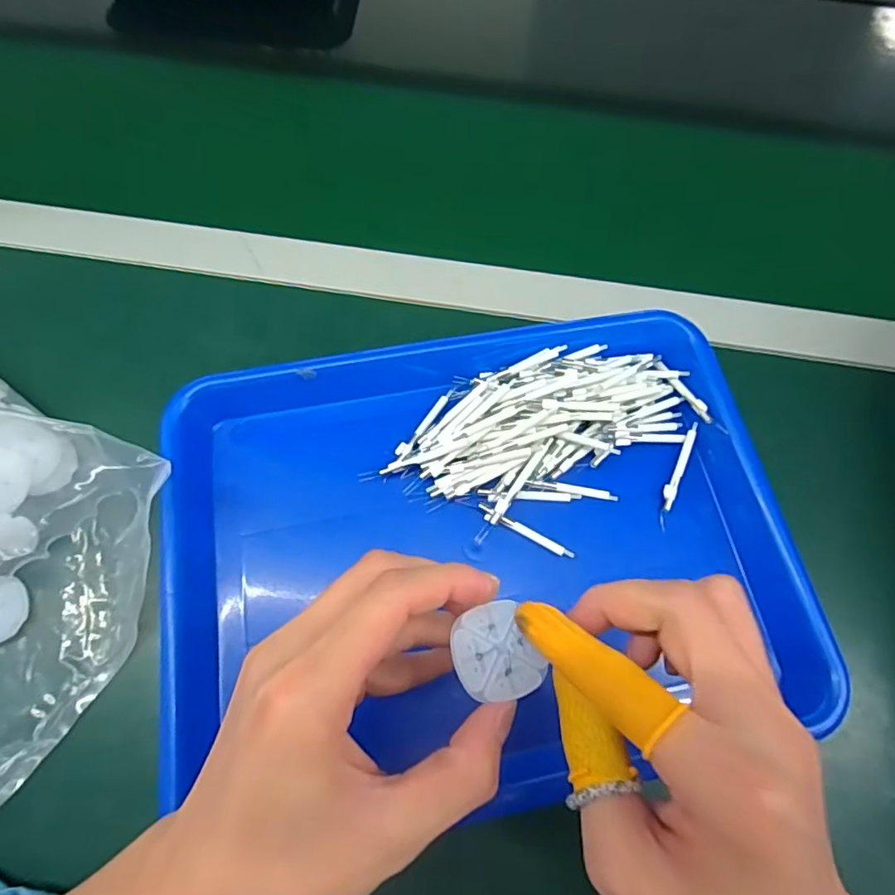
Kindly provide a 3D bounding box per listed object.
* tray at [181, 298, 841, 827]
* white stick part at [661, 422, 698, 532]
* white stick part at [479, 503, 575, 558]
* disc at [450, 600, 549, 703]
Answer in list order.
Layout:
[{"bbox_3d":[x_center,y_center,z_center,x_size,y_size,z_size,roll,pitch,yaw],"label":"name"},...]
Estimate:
[{"bbox_3d":[0.018,0.046,0.303,0.321,0.035,0.239,-9,68,-5],"label":"tray"},{"bbox_3d":[0.136,0.015,0.326,0.008,0.007,0.069,22,69,7],"label":"white stick part"},{"bbox_3d":[0.044,0.047,0.310,0.059,0.004,0.006,27,70,9],"label":"white stick part"},{"bbox_3d":[0.018,0.077,0.206,0.031,0.004,0.034,1,68,-1],"label":"disc"}]

